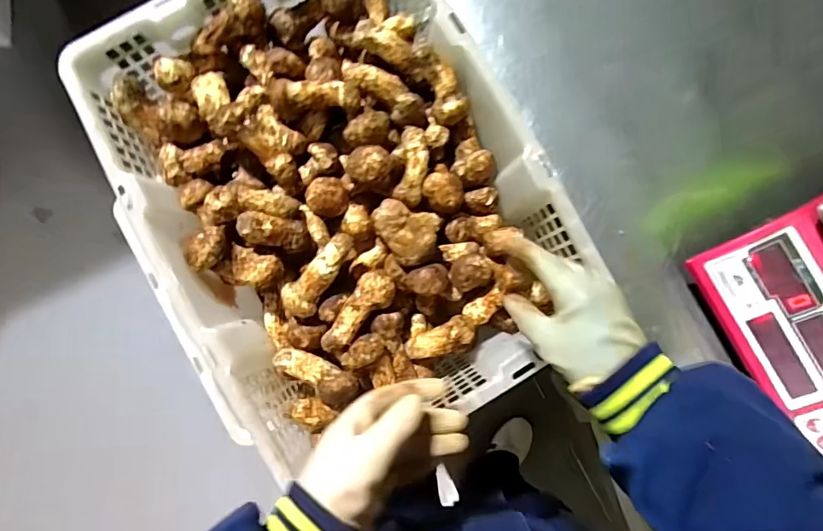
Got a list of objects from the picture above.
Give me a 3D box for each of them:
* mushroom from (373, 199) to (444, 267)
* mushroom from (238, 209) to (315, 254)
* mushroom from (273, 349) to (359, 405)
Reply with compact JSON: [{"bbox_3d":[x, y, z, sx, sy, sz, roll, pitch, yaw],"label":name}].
[{"bbox_3d":[-0.005,-0.032,0.487,0.066,0.053,0.059,11,86,-1],"label":"mushroom"},{"bbox_3d":[-0.141,-0.034,0.490,0.077,0.034,0.034,14,88,-33],"label":"mushroom"},{"bbox_3d":[-0.098,0.113,0.488,0.092,0.029,0.035,22,88,20],"label":"mushroom"}]

